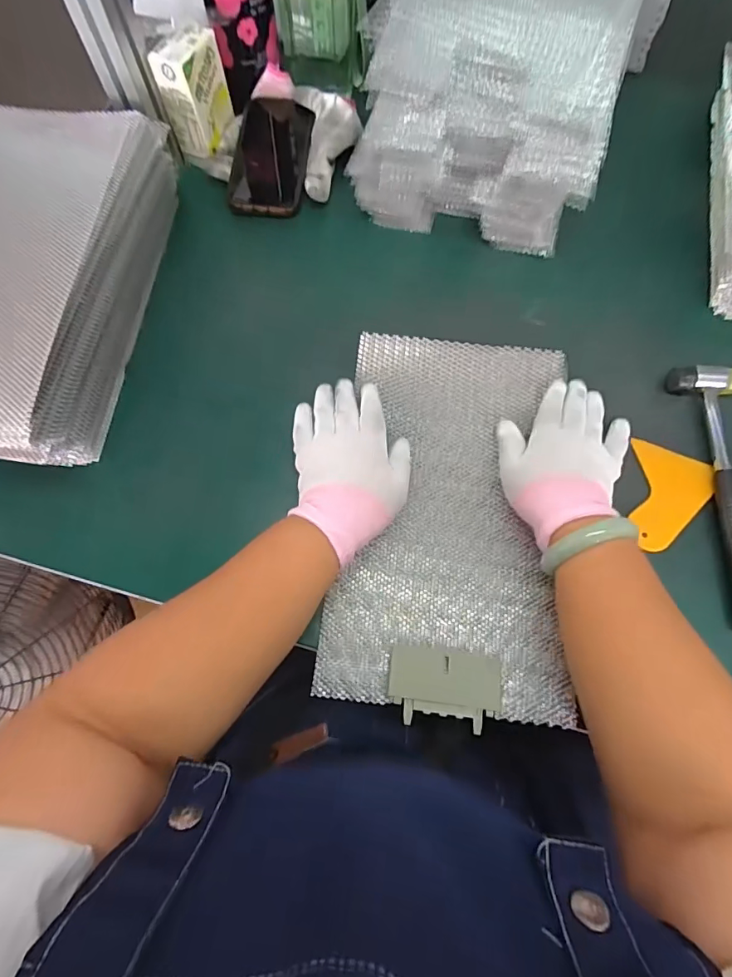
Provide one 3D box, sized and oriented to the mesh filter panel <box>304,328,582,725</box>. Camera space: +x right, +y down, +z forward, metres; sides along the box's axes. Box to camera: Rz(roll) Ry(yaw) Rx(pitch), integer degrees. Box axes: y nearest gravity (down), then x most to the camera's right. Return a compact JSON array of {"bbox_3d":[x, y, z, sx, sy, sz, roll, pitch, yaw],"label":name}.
[{"bbox_3d":[0.075,0.013,0.411,0.190,0.011,0.329,7,71,4],"label":"mesh filter panel"}]

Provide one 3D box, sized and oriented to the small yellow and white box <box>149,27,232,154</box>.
[{"bbox_3d":[-0.187,-0.432,0.510,0.049,0.090,0.068,21,71,8],"label":"small yellow and white box"}]

